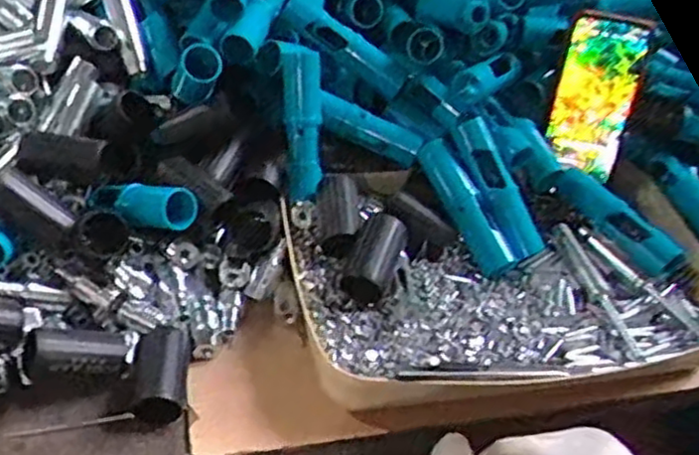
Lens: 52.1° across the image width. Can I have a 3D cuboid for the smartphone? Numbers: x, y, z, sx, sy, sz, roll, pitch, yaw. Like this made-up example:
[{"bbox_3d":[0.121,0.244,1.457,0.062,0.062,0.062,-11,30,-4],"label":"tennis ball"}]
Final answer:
[{"bbox_3d":[0.220,-0.117,0.638,0.077,0.139,0.015,9,20,-11],"label":"smartphone"}]

